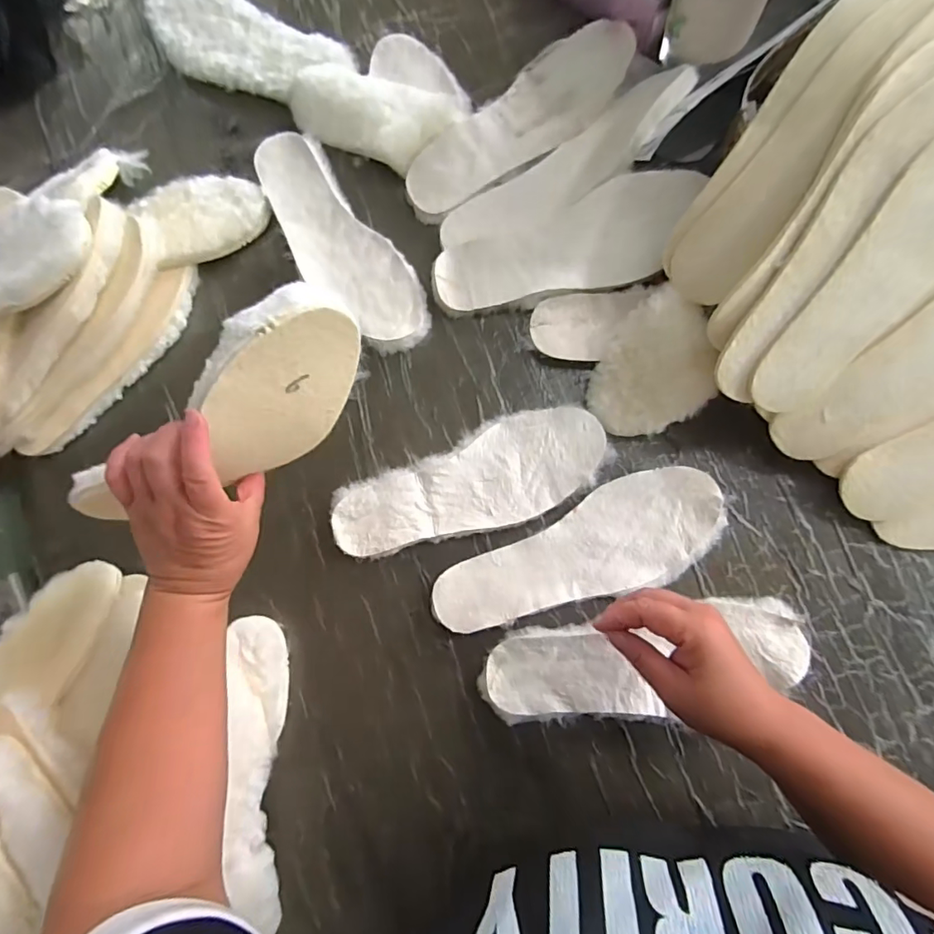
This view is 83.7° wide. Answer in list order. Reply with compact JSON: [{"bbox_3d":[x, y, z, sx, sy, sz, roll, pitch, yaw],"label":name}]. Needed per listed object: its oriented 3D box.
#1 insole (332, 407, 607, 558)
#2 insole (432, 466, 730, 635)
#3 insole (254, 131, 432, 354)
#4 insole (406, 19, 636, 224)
[{"bbox_3d":[0.002,0.020,0.507,0.268,0.013,0.094,-22,83,6],"label":"insole"},{"bbox_3d":[0.101,0.078,0.486,0.273,0.012,0.097,-18,83,6],"label":"insole"},{"bbox_3d":[-0.138,-0.239,0.550,0.088,0.007,0.276,-36,81,4],"label":"insole"},{"bbox_3d":[0.053,-0.358,0.539,0.268,0.018,0.084,-37,81,4],"label":"insole"}]

